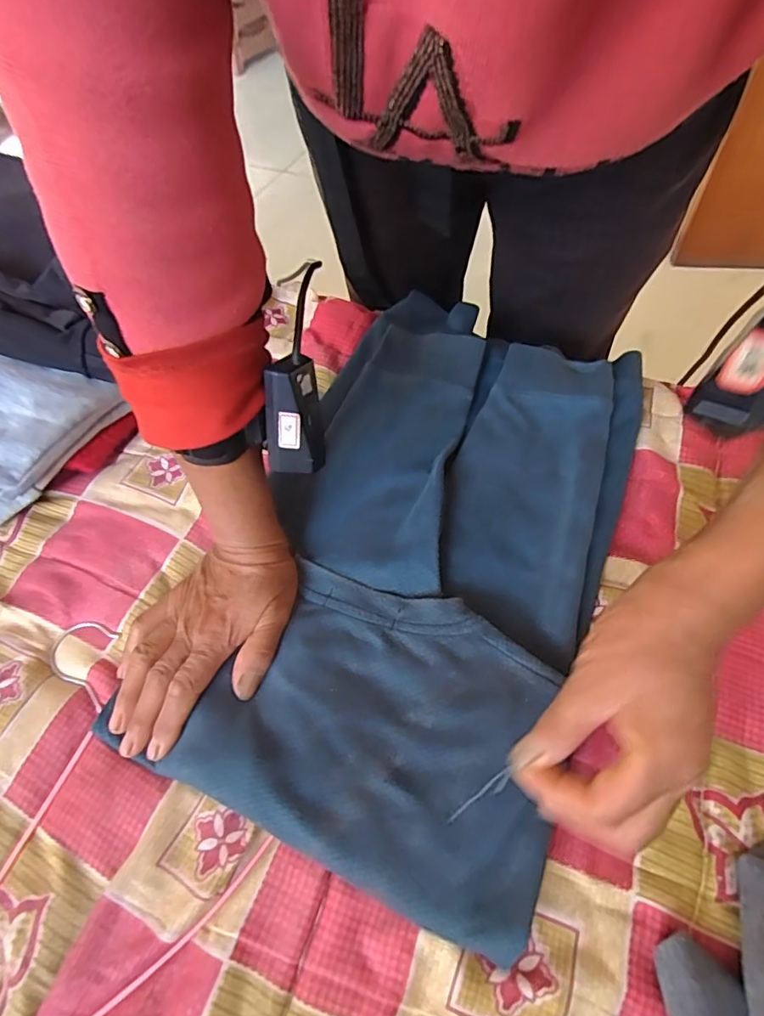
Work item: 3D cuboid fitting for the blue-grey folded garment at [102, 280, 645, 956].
[{"bbox_3d":[0.036,0.016,0.404,0.251,0.030,0.439,20,62,14],"label":"blue-grey folded garment"}]

